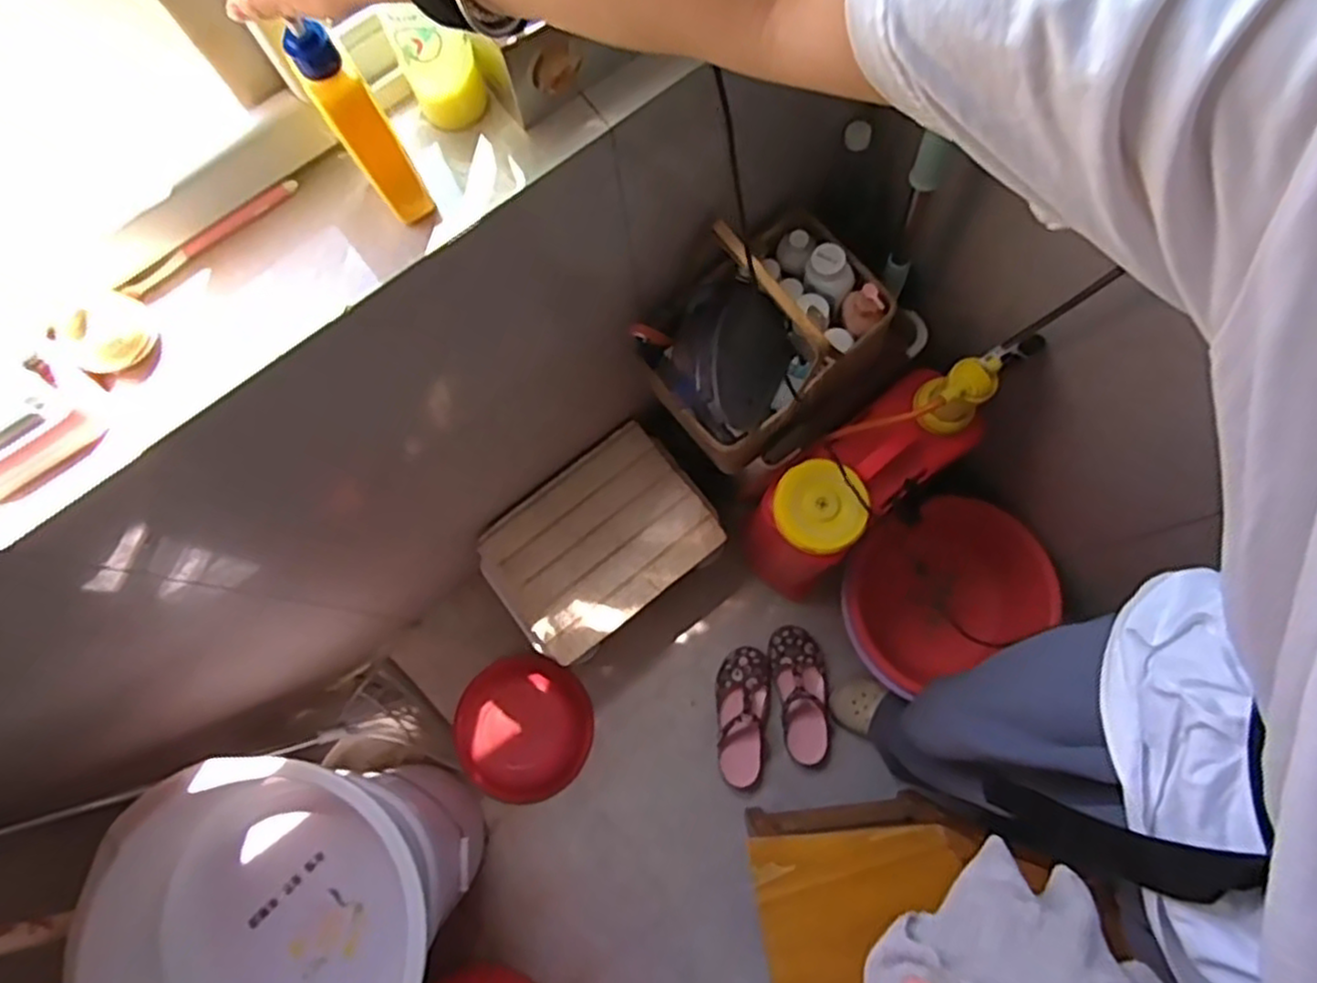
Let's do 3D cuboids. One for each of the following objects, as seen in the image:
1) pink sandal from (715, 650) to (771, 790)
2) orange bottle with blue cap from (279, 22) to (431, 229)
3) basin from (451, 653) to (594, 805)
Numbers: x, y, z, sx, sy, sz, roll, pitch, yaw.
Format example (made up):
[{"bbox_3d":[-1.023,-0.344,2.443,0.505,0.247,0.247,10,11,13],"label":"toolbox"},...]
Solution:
[{"bbox_3d":[0.153,0.404,1.320,0.097,0.079,0.237,2,75,2],"label":"pink sandal"},{"bbox_3d":[-0.211,-0.255,0.537,0.034,0.163,0.030,-44,68,-7],"label":"orange bottle with blue cap"},{"bbox_3d":[-0.245,0.427,1.315,0.250,0.088,0.235,0,75,2],"label":"basin"}]

